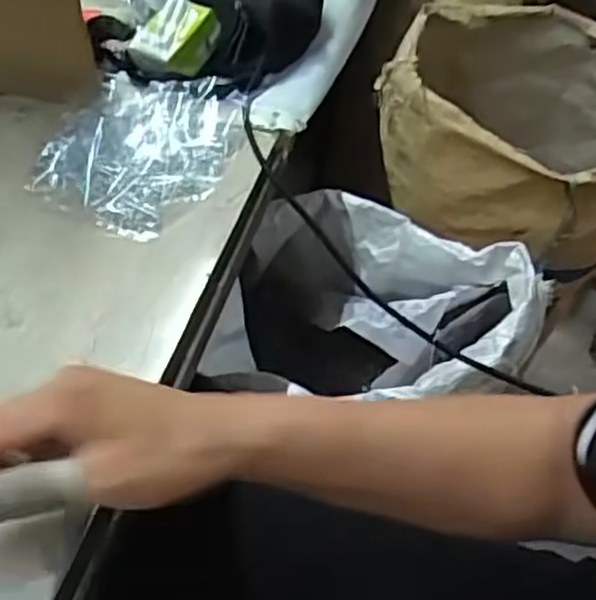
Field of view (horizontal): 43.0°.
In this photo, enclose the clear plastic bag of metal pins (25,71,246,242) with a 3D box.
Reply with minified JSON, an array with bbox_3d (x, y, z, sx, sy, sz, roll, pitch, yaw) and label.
[{"bbox_3d":[-0.127,-0.127,0.611,0.138,0.024,0.192,14,45,13],"label":"clear plastic bag of metal pins"}]

